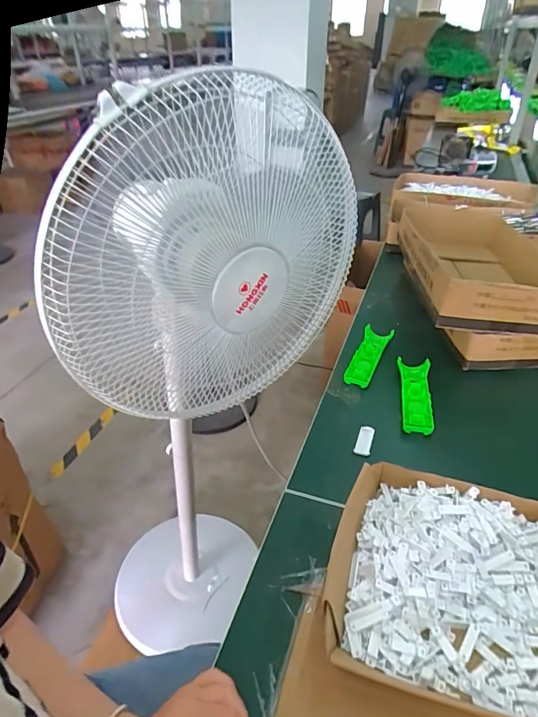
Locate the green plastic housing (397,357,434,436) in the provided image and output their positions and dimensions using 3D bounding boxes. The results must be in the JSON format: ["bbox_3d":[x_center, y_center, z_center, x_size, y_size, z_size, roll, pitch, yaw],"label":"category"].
[{"bbox_3d":[0.233,0.055,0.723,0.049,0.020,0.156,7,36,10],"label":"green plastic housing"}]

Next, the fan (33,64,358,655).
[{"bbox_3d":[-0.140,0.125,0.818,0.388,1.074,0.423,-28,44,-32],"label":"fan"}]

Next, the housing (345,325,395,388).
[{"bbox_3d":[0.176,-0.006,0.811,0.049,0.025,0.155,17,39,22],"label":"housing"}]

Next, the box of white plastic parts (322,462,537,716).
[{"bbox_3d":[0.197,0.225,0.460,0.252,0.052,0.221,6,36,14],"label":"box of white plastic parts"}]

